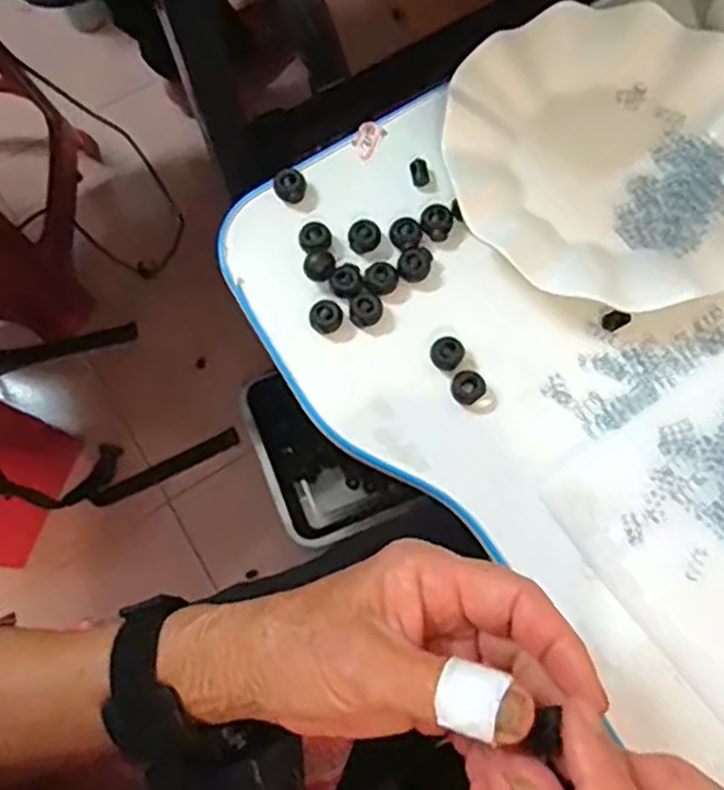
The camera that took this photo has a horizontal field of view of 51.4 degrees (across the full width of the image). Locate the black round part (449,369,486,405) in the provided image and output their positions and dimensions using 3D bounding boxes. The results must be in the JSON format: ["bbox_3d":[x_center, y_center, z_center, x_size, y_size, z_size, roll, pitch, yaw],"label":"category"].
[{"bbox_3d":[0.055,-0.004,0.392,0.017,0.010,0.017,0,76,1],"label":"black round part"}]

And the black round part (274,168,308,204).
[{"bbox_3d":[-0.040,-0.117,0.422,0.017,0.014,0.015,-8,76,-1],"label":"black round part"}]

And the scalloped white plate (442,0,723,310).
[{"bbox_3d":[0.137,-0.130,0.410,0.175,0.025,0.175,0,76,1],"label":"scalloped white plate"}]

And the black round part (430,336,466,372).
[{"bbox_3d":[0.045,-0.022,0.395,0.017,0.011,0.017,0,76,1],"label":"black round part"}]

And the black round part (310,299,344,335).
[{"bbox_3d":[-0.019,-0.042,0.404,0.018,0.014,0.017,0,76,1],"label":"black round part"}]

